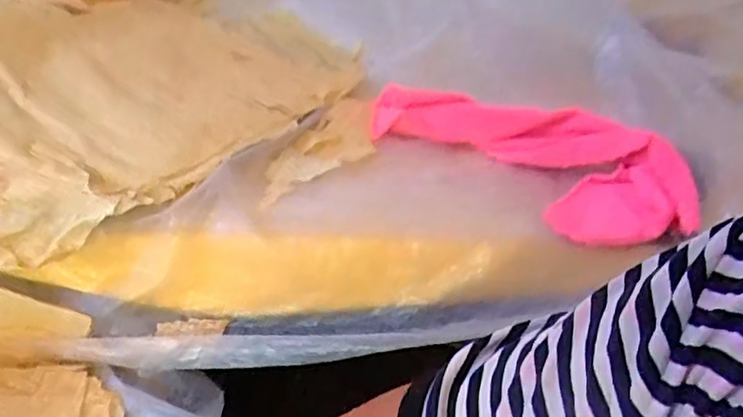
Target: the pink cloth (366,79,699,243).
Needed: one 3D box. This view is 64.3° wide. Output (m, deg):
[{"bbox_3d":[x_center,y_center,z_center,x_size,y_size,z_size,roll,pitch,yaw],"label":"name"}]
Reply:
[{"bbox_3d":[0.151,-0.059,0.570,0.313,0.053,0.134,27,42,24],"label":"pink cloth"}]

